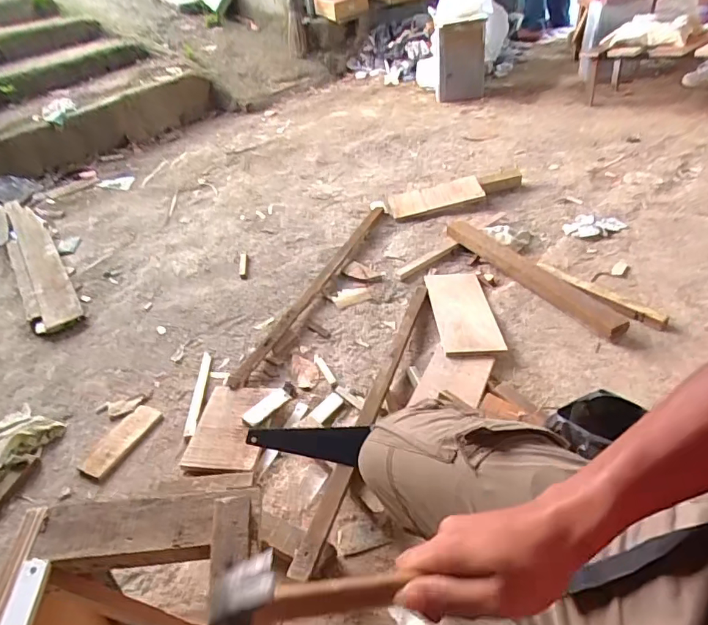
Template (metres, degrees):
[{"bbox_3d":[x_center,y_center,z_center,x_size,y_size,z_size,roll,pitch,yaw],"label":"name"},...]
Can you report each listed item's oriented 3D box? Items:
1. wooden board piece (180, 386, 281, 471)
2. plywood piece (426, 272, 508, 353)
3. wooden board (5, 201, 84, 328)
[{"bbox_3d":[-0.243,0.221,0.960,0.142,0.021,0.203,3,39,6],"label":"wooden board piece"},{"bbox_3d":[0.260,-0.007,1.136,0.141,0.016,0.333,3,30,-2],"label":"plywood piece"},{"bbox_3d":[-1.047,-0.196,1.589,0.095,0.032,0.903,-21,41,-30],"label":"wooden board"}]

